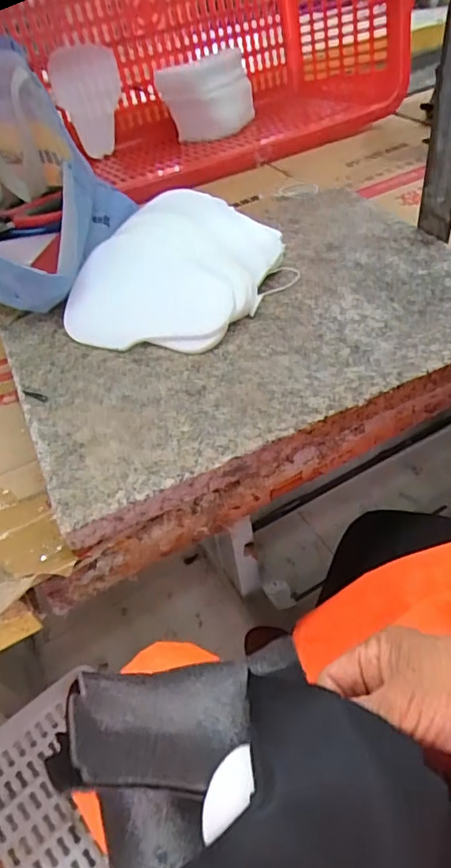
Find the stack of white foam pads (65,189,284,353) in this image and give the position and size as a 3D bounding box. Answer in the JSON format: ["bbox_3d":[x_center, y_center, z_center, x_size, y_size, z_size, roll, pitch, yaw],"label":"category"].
[{"bbox_3d":[-0.037,-0.157,0.474,0.159,0.049,0.206,8,47,17],"label":"stack of white foam pads"}]

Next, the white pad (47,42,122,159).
[{"bbox_3d":[-0.210,-0.531,0.855,0.106,0.147,0.027,-30,47,-19],"label":"white pad"}]

